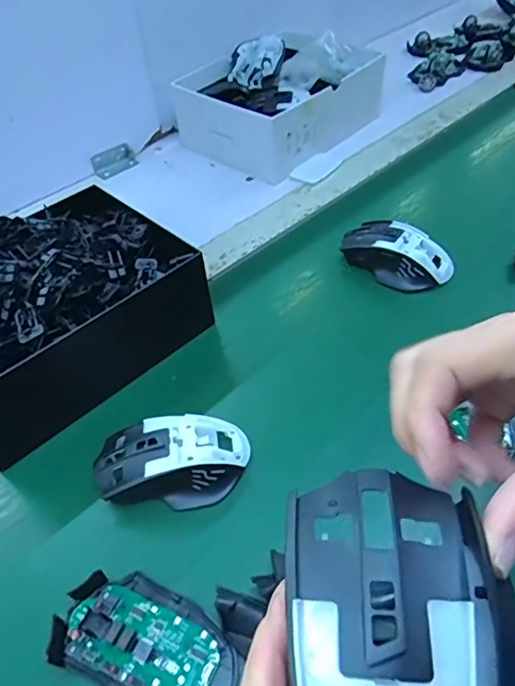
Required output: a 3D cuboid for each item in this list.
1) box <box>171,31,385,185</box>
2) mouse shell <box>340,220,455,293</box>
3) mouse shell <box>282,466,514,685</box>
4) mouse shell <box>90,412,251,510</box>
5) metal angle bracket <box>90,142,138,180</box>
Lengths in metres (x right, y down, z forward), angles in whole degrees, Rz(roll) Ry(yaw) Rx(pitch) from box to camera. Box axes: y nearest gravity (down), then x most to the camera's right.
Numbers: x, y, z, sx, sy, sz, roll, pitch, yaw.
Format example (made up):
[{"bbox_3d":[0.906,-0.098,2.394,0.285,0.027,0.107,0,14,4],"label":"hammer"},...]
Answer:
[{"bbox_3d":[0.035,-0.352,0.761,0.208,0.089,0.247,33,58,29],"label":"box"},{"bbox_3d":[0.141,-0.093,0.549,0.119,0.039,0.063,25,55,25],"label":"mouse shell"},{"bbox_3d":[0.042,0.093,0.163,0.065,0.042,0.101,1,48,6],"label":"mouse shell"},{"bbox_3d":[-0.065,0.088,0.401,0.112,0.034,0.066,-9,48,-3],"label":"mouse shell"},{"bbox_3d":[-0.202,-0.259,0.752,0.063,0.028,0.023,-35,54,-24],"label":"metal angle bracket"}]

